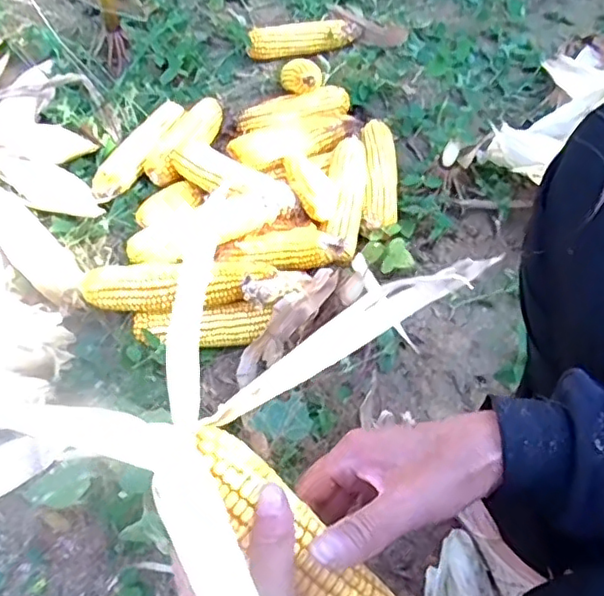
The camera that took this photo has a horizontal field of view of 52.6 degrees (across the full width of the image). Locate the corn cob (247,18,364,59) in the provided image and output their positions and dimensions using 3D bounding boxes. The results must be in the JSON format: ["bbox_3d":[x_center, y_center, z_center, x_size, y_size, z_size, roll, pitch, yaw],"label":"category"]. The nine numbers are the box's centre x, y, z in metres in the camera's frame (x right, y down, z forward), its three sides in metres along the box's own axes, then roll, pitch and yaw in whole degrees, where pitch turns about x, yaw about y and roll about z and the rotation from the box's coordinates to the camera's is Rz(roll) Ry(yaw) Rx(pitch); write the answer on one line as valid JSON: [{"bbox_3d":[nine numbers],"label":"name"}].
[{"bbox_3d":[0.006,-0.457,1.075,0.208,0.044,0.043,-12,58,-11],"label":"corn cob"}]

